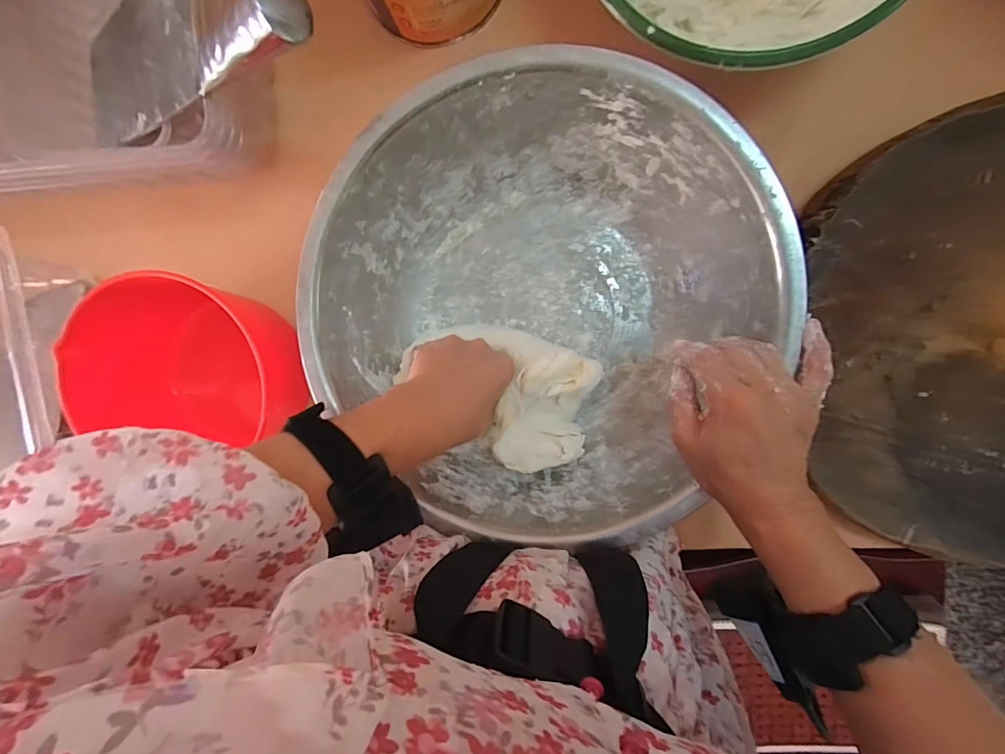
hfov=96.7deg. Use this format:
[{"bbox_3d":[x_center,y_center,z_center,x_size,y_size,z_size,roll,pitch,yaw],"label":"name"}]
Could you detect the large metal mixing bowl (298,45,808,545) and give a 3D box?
[{"bbox_3d":[0.024,-0.052,0.361,0.316,0.111,0.322,1,96,6],"label":"large metal mixing bowl"}]

